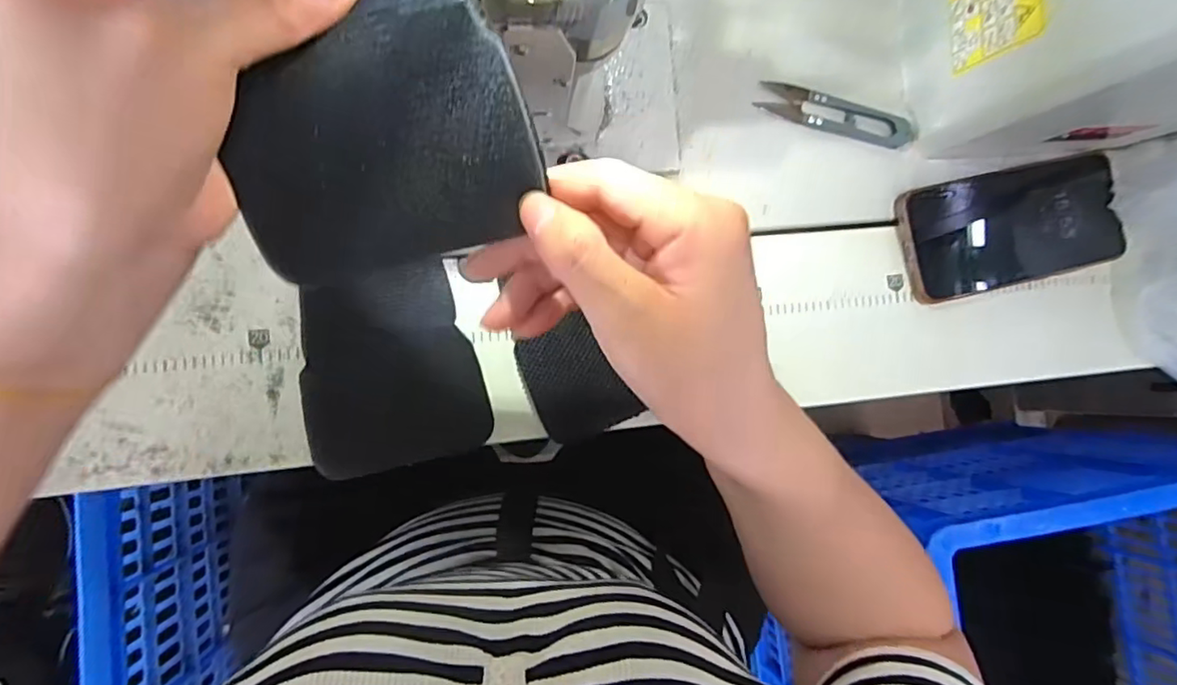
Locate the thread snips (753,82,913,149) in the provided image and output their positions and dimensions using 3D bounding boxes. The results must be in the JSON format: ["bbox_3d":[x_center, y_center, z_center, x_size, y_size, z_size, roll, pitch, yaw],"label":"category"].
[{"bbox_3d":[0.160,-0.147,0.390,0.104,0.008,0.022,12,86,-7],"label":"thread snips"}]

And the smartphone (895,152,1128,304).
[{"bbox_3d":[0.285,-0.079,0.404,0.152,0.009,0.076,-13,89,-8],"label":"smartphone"}]

